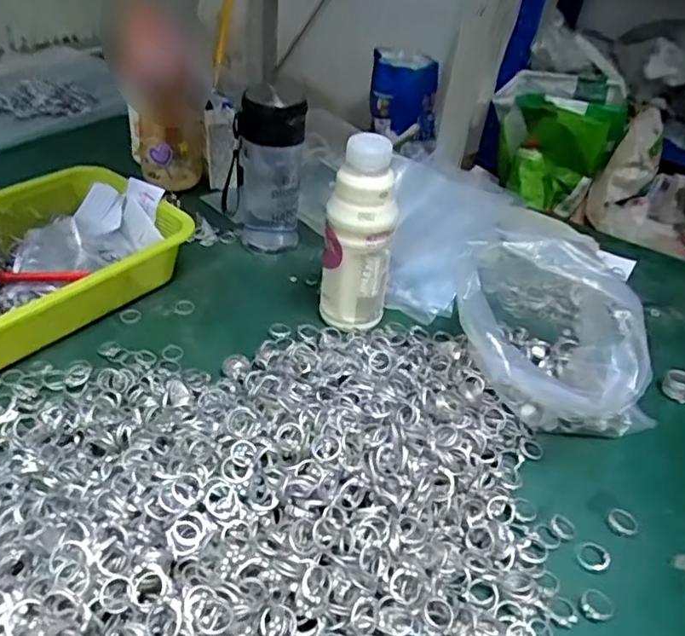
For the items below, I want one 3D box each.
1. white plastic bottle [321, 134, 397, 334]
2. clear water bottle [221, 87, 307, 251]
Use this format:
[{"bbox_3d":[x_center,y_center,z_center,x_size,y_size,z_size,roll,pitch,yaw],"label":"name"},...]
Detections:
[{"bbox_3d":[0.018,-0.075,0.594,0.067,0.194,0.056,9,40,1],"label":"white plastic bottle"},{"bbox_3d":[-0.091,-0.167,0.711,0.086,0.176,0.073,-1,40,-11],"label":"clear water bottle"}]

